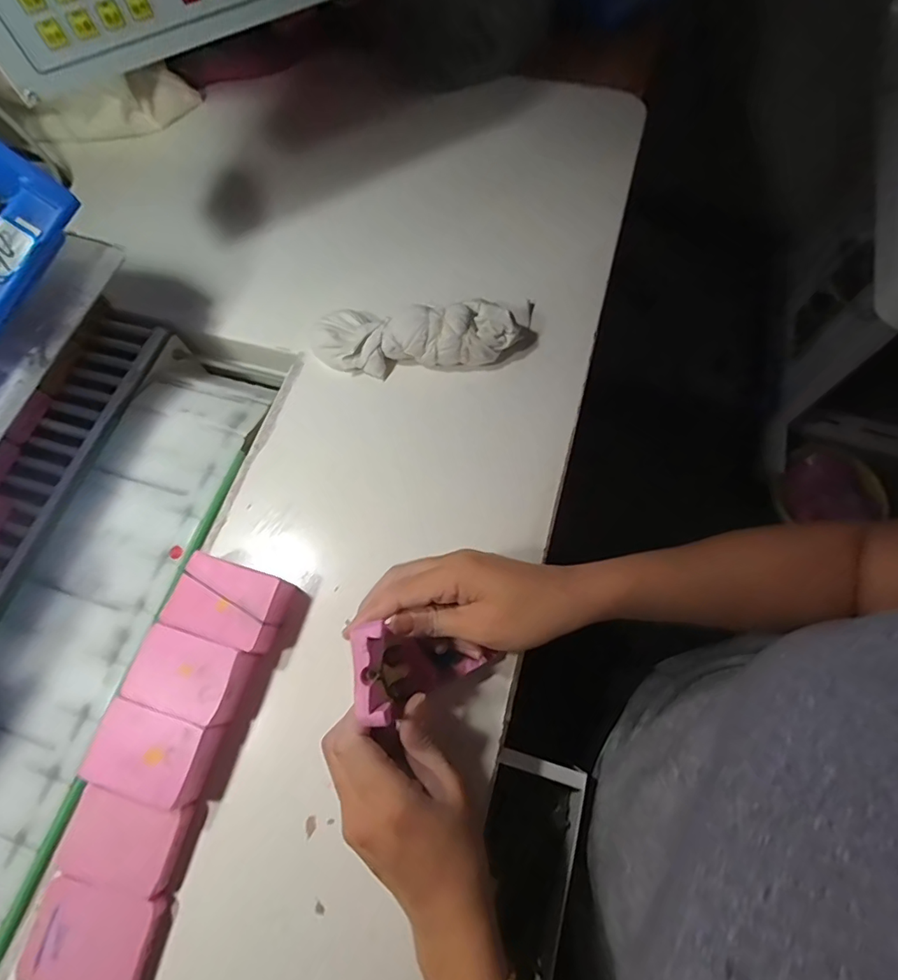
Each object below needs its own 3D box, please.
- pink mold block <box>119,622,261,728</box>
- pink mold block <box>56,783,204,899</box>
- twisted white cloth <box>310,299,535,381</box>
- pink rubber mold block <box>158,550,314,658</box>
[{"bbox_3d":[-0.173,0.126,0.337,0.072,0.030,0.048,17,70,6],"label":"pink mold block"},{"bbox_3d":[-0.204,0.220,0.311,0.070,0.022,0.050,12,69,5],"label":"pink mold block"},{"bbox_3d":[-0.022,-0.141,0.435,0.193,0.049,0.065,-2,69,-1],"label":"twisted white cloth"},{"bbox_3d":[-0.153,0.082,0.355,0.079,0.033,0.052,17,70,7],"label":"pink rubber mold block"}]

